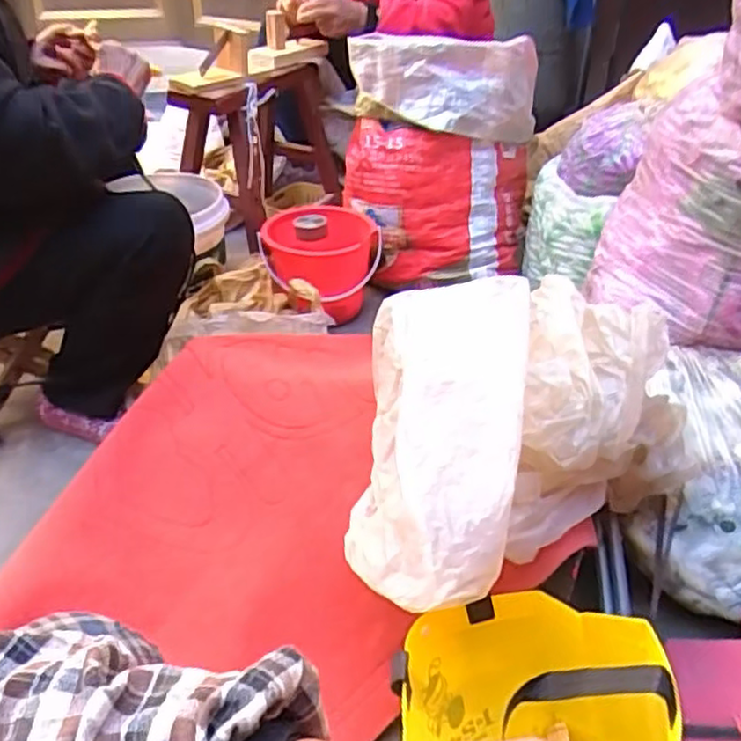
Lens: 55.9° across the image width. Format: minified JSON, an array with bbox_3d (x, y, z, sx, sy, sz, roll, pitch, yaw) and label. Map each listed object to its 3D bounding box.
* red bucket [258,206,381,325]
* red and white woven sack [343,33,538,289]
[{"bbox_3d":[-0.098,-0.216,1.417,0.226,0.161,0.226,0,36,0],"label":"red bucket"},{"bbox_3d":[0.139,-0.430,1.437,0.377,0.411,0.289,4,36,5],"label":"red and white woven sack"}]

